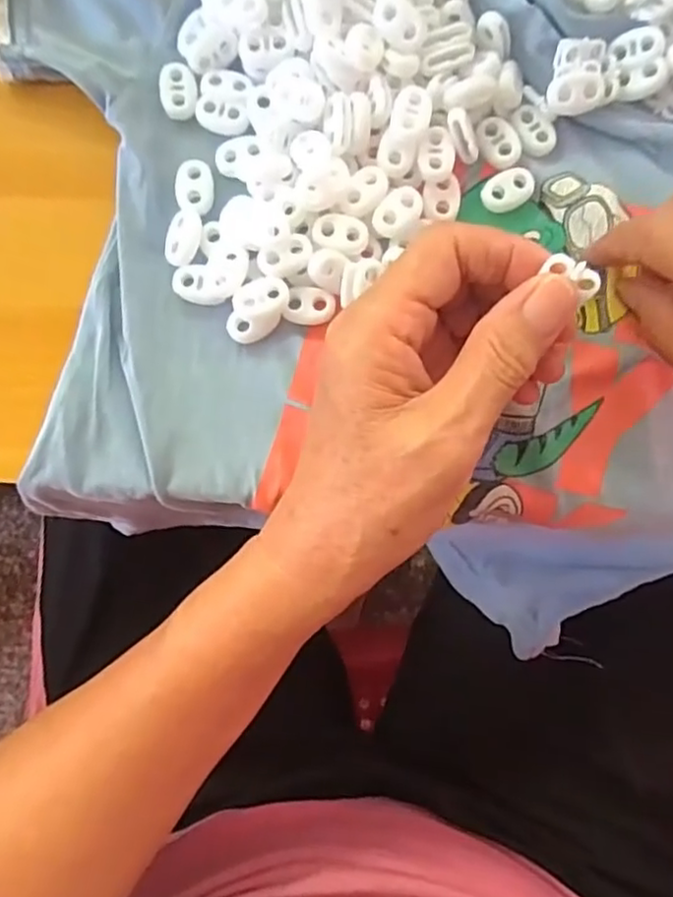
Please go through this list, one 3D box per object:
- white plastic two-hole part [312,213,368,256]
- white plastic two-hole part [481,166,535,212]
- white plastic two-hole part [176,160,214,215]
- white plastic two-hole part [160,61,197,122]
[{"bbox_3d":[0.002,-0.087,0.260,0.022,0.004,0.015,14,85,0],"label":"white plastic two-hole part"},{"bbox_3d":[0.072,-0.108,0.272,0.023,0.005,0.015,-24,86,-3],"label":"white plastic two-hole part"},{"bbox_3d":[-0.058,-0.108,0.267,0.015,0.004,0.023,-5,85,-2],"label":"white plastic two-hole part"},{"bbox_3d":[-0.065,-0.149,0.269,0.014,0.004,0.023,-2,85,-2],"label":"white plastic two-hole part"}]

